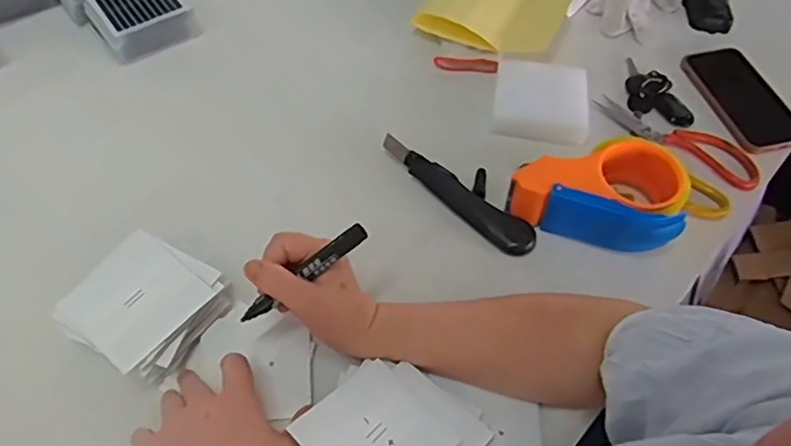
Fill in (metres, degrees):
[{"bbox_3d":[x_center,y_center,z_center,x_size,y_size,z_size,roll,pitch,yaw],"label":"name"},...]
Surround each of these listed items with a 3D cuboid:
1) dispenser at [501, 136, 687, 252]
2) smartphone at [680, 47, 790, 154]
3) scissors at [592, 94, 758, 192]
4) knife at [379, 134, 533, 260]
[{"bbox_3d":[0.196,-0.036,0.600,0.158,0.056,0.098,17,57,8],"label":"dispenser"},{"bbox_3d":[0.401,-0.146,0.720,0.081,0.016,0.156,-16,58,-13],"label":"smartphone"},{"bbox_3d":[0.305,-0.096,0.673,0.176,0.009,0.067,31,60,17],"label":"scissors"},{"bbox_3d":[0.066,-0.036,0.627,0.049,0.013,0.184,-37,66,-24],"label":"knife"}]

